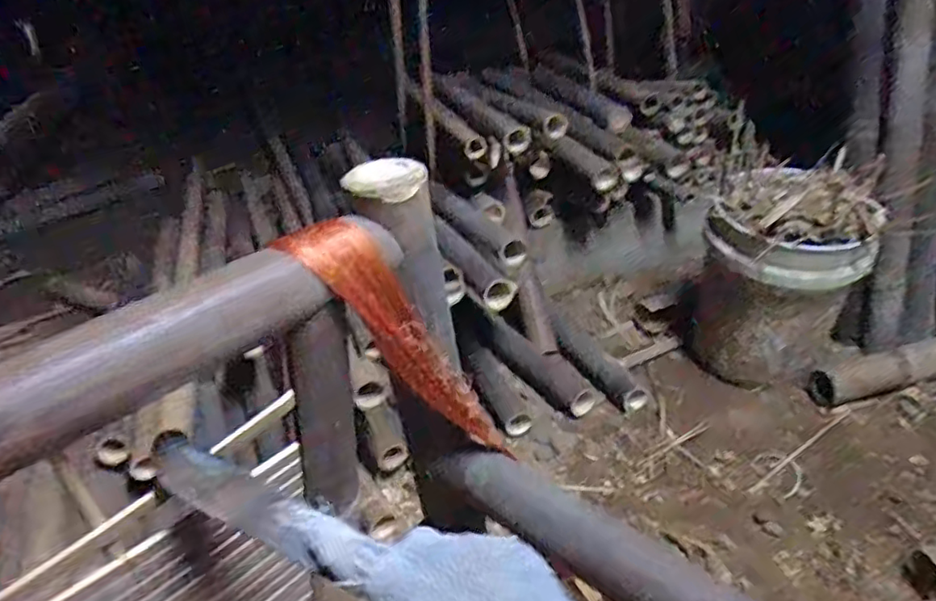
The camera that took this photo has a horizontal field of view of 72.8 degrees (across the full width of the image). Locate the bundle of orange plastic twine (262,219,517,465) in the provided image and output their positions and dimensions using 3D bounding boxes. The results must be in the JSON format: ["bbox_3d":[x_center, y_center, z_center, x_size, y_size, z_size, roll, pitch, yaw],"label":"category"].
[{"bbox_3d":[-0.044,0.043,0.534,0.054,0.287,0.050,-34,30,4],"label":"bundle of orange plastic twine"}]

